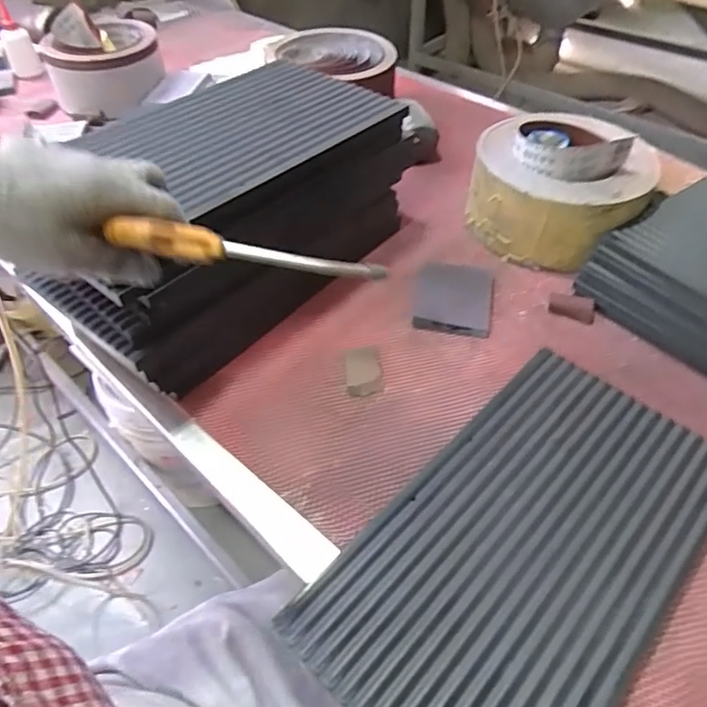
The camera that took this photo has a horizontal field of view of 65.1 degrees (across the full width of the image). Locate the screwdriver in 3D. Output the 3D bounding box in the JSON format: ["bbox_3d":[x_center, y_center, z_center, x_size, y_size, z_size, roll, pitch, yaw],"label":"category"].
[{"bbox_3d":[-0.063,-0.061,0.325,0.163,0.024,0.021,9,45,-3],"label":"screwdriver"}]

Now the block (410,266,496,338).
[{"bbox_3d":[0.131,-0.072,0.737,0.102,0.021,0.112,7,49,7],"label":"block"}]

